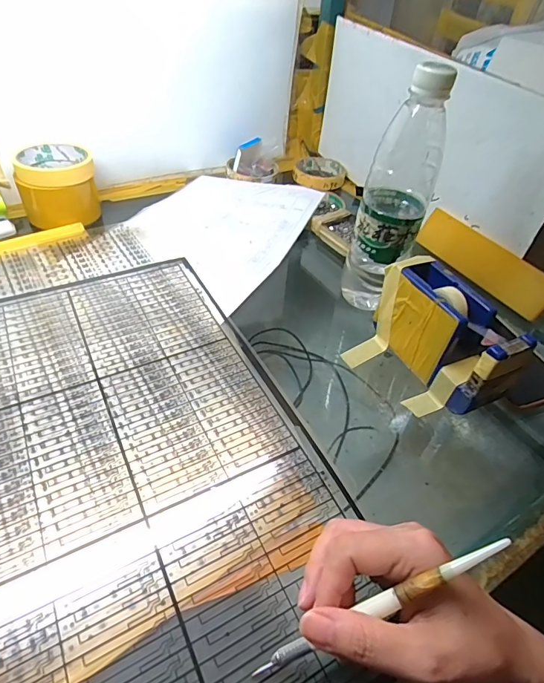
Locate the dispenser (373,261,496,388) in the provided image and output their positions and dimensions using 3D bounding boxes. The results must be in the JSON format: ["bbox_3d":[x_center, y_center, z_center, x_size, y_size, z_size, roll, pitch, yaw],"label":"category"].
[{"bbox_3d":[0.145,-0.021,0.395,0.048,0.076,0.095,-18,49,-22],"label":"dispenser"}]

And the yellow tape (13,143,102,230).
[{"bbox_3d":[-0.277,-0.205,0.550,0.090,0.069,0.090,-15,48,-20],"label":"yellow tape"}]

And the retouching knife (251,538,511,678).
[{"bbox_3d":[0.052,0.138,0.217,0.152,0.008,0.008,-35,46,13],"label":"retouching knife"}]

